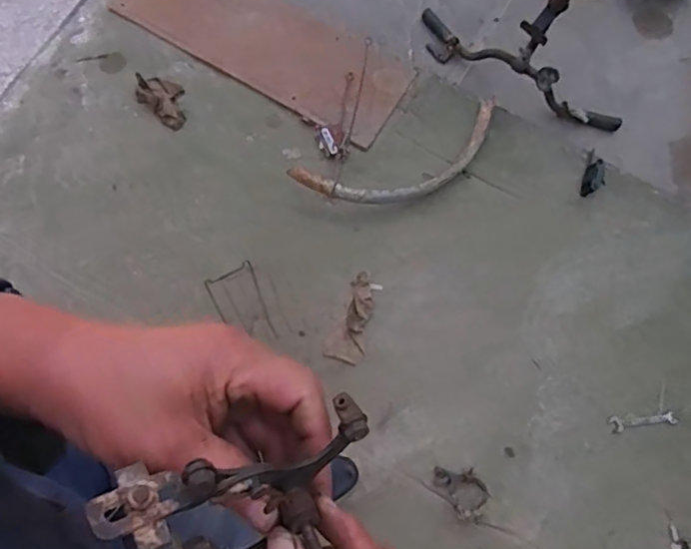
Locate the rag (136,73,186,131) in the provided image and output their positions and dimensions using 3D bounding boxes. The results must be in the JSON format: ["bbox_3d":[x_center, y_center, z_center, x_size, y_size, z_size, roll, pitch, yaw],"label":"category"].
[{"bbox_3d":[-0.436,-0.421,1.437,0.166,0.022,0.085,39,74,8],"label":"rag"}]

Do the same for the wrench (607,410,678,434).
[{"bbox_3d":[0.622,0.308,1.268,0.146,0.004,0.034,-7,73,-6],"label":"wrench"}]

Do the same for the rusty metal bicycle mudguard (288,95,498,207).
[{"bbox_3d":[0.144,-0.257,1.367,0.499,0.081,0.165,-22,77,-6],"label":"rusty metal bicycle mudguard"}]

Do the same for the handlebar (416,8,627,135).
[{"bbox_3d":[0.404,-0.484,1.419,0.538,0.105,0.094,32,77,7],"label":"handlebar"}]

